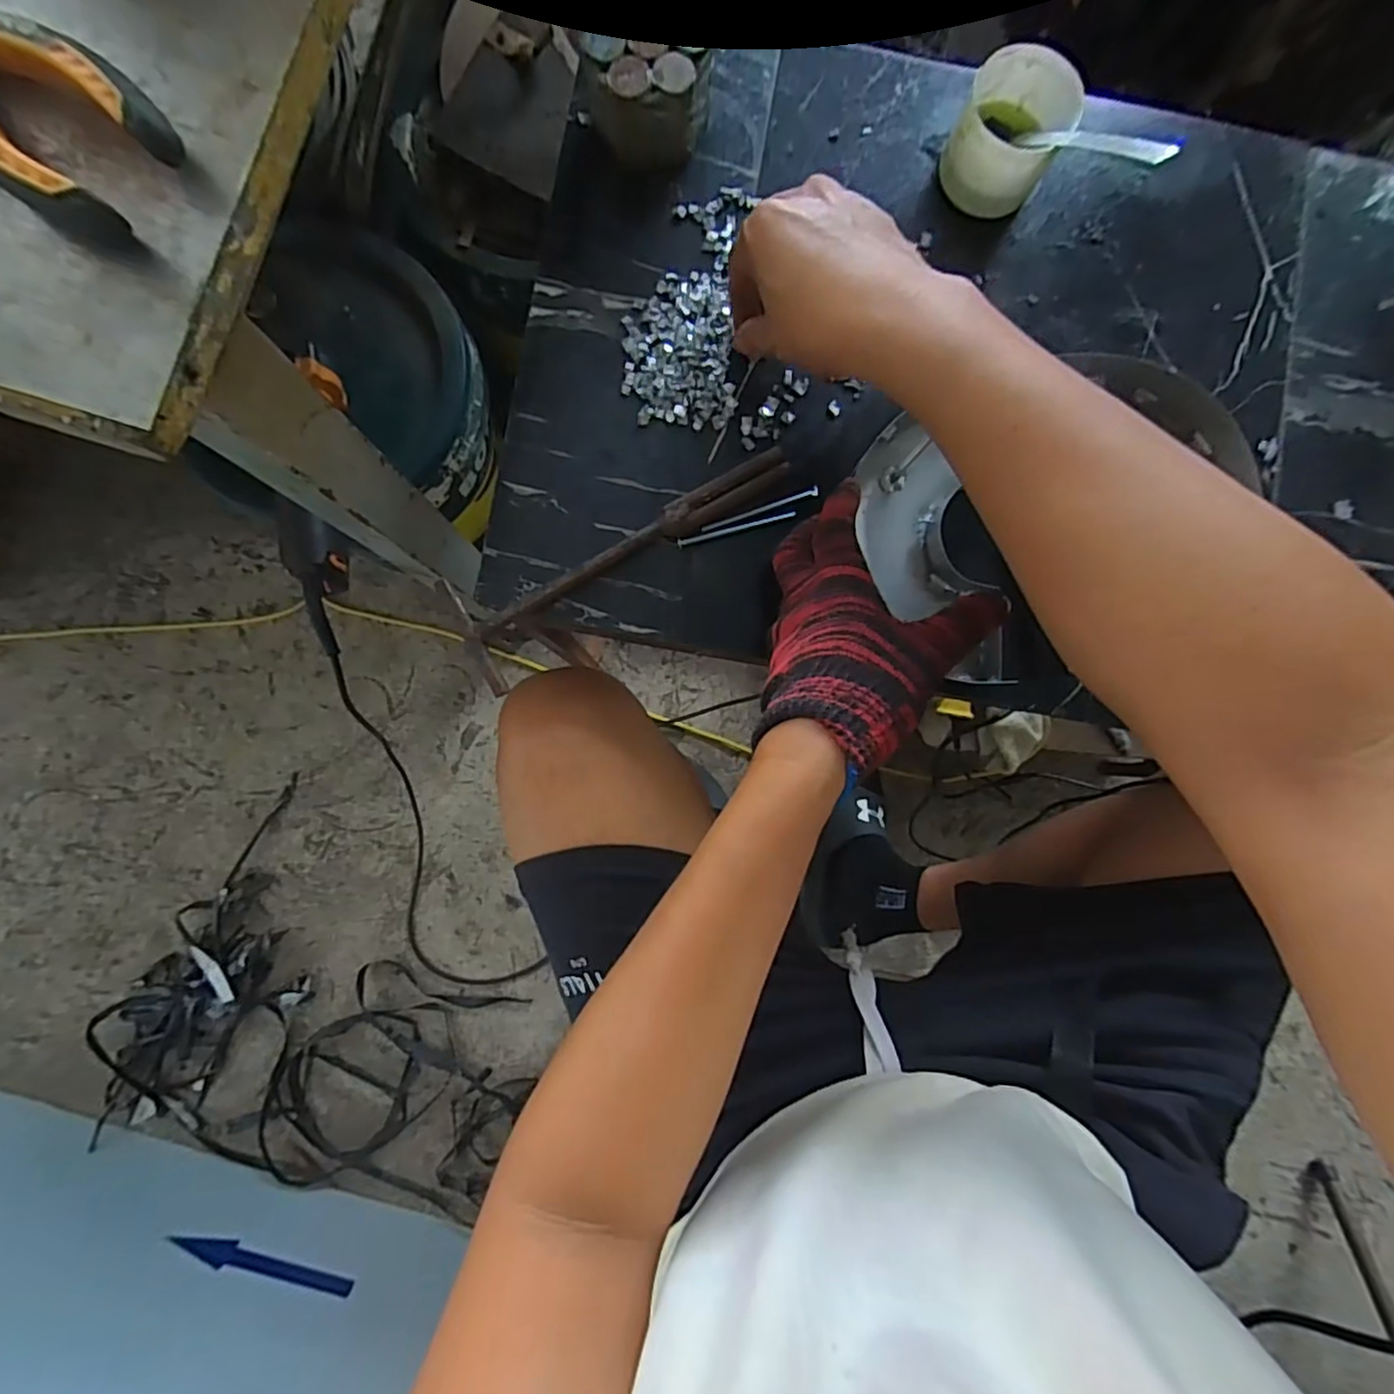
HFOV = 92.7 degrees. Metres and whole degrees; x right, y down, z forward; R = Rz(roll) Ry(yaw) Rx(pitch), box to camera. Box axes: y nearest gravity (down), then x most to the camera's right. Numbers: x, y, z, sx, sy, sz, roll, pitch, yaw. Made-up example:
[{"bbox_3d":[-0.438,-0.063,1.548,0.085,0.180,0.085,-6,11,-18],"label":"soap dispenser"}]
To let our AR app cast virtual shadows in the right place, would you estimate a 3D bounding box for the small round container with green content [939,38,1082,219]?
[{"bbox_3d":[0.192,-0.349,0.414,0.064,0.050,0.077,23,86,-1],"label":"small round container with green content"}]

